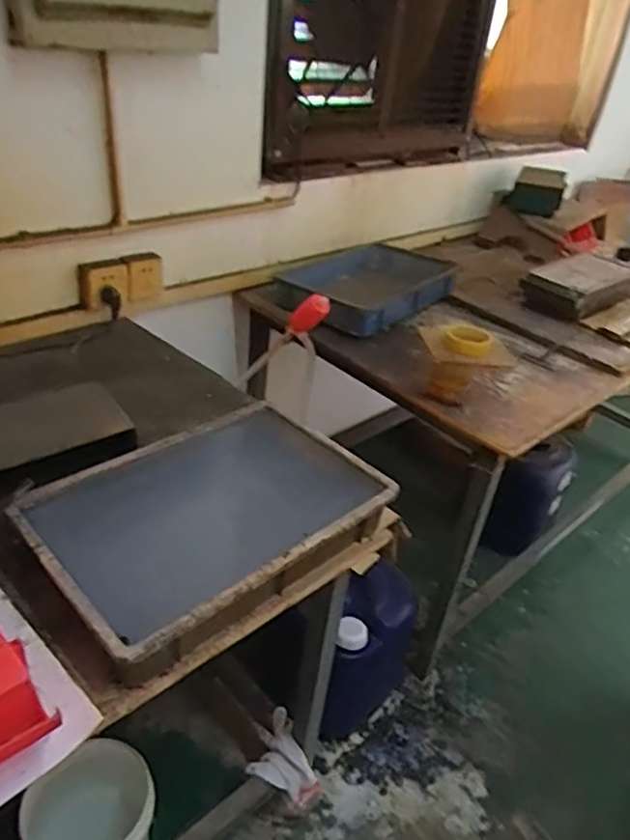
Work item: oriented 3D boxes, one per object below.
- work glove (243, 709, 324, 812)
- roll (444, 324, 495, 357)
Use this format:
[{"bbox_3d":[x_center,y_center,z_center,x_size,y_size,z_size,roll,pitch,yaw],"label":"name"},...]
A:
[{"bbox_3d":[-0.070,0.683,1.283,0.115,0.058,0.178,-15,38,-30],"label":"work glove"},{"bbox_3d":[0.299,-0.155,1.256,0.092,0.032,0.088,5,33,-3],"label":"roll"}]

